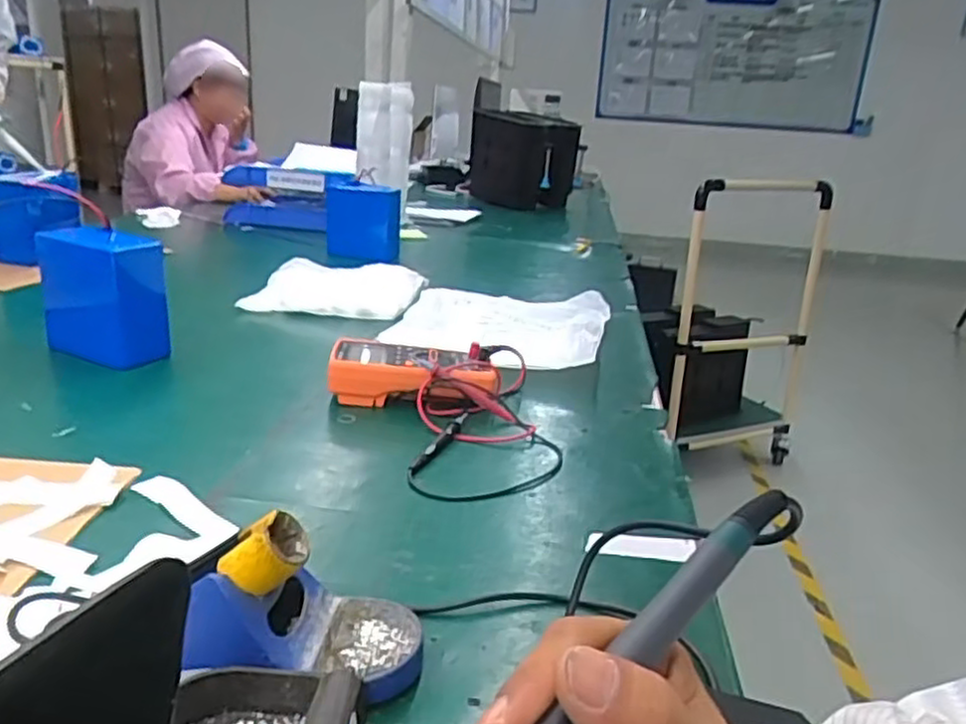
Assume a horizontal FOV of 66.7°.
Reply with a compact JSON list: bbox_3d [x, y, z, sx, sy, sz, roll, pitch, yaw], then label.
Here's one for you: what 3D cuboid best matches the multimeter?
[{"bbox_3d":[-0.079,0.017,0.827,0.179,0.059,0.096,4,19,2],"label":"multimeter"}]

